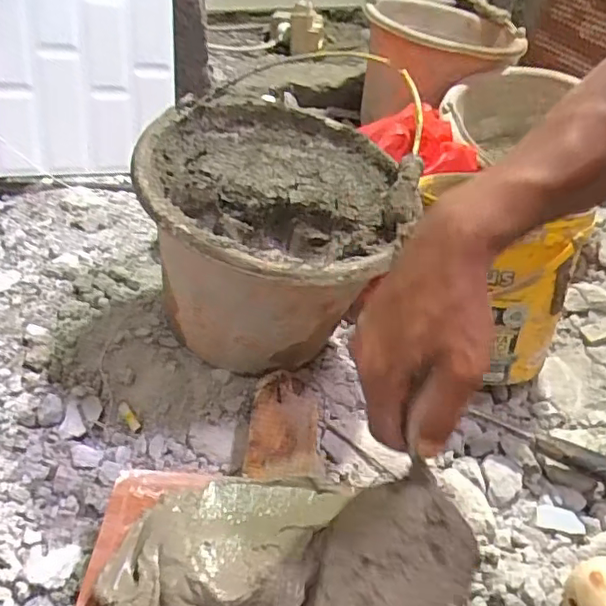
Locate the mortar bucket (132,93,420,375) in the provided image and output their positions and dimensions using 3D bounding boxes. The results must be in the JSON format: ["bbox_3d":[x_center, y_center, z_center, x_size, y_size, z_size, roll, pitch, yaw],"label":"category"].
[{"bbox_3d":[-0.024,-0.064,0.617,0.241,0.207,0.276,15,42,10],"label":"mortar bucket"}]

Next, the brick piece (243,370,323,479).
[{"bbox_3d":[-0.017,0.121,0.543,0.064,0.054,0.136,8,28,1],"label":"brick piece"}]

